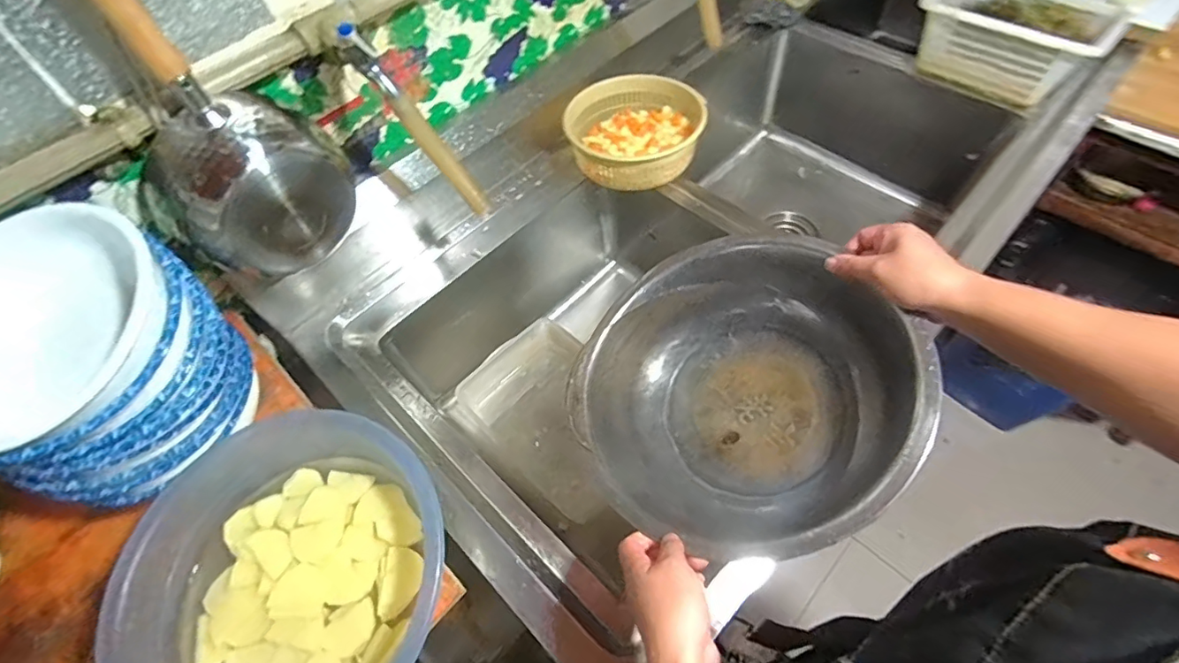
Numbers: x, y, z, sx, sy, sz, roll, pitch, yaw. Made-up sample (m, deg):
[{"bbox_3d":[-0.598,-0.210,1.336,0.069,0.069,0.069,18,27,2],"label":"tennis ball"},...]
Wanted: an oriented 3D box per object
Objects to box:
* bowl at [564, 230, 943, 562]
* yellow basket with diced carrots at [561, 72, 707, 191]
[{"bbox_3d":[0.144,0.060,0.522,0.309,0.120,0.309,-9,59,15],"label":"bowl"},{"bbox_3d":[0.074,-0.302,0.790,0.191,0.066,0.176,-2,58,3],"label":"yellow basket with diced carrots"}]

